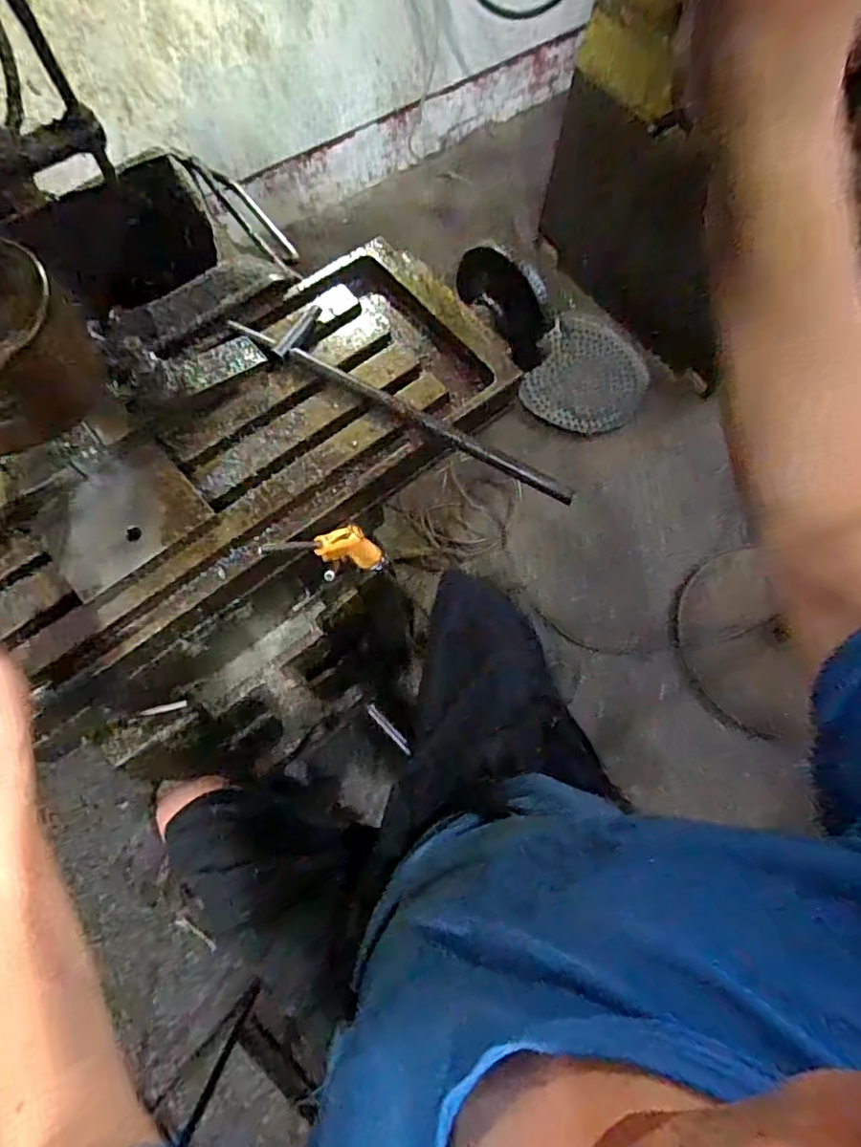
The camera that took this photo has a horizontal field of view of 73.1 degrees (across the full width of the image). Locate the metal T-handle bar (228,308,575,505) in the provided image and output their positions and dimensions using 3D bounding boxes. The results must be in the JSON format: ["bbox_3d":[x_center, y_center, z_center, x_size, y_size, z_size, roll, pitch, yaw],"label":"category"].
[{"bbox_3d":[-0.019,-0.177,0.568,0.368,0.021,0.070,30,71,8],"label":"metal T-handle bar"}]

